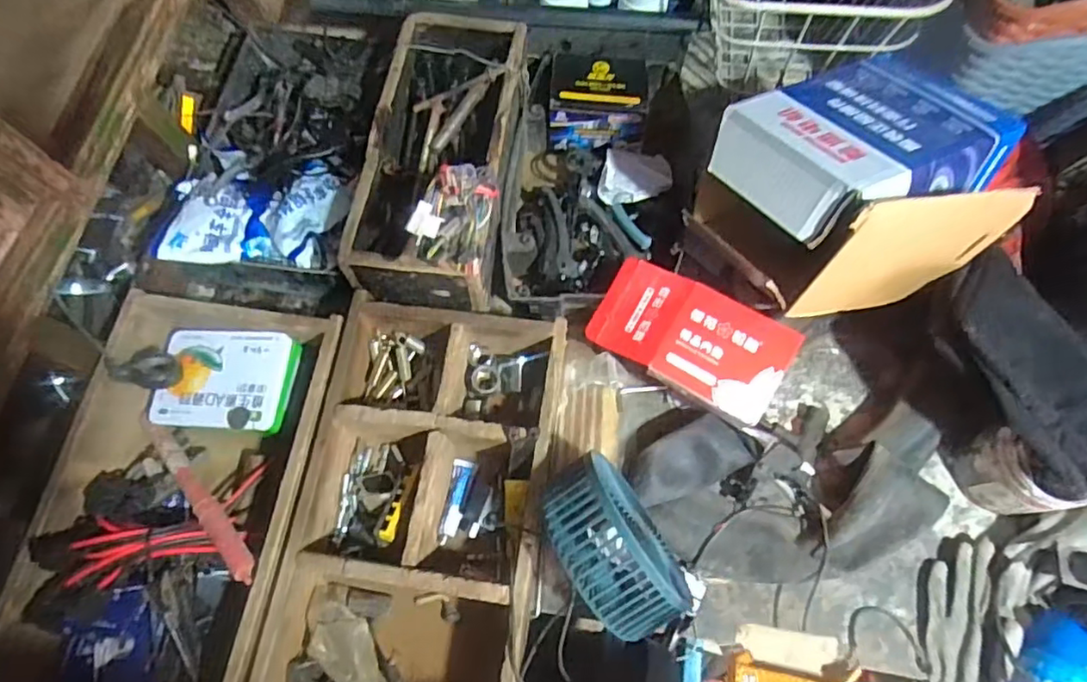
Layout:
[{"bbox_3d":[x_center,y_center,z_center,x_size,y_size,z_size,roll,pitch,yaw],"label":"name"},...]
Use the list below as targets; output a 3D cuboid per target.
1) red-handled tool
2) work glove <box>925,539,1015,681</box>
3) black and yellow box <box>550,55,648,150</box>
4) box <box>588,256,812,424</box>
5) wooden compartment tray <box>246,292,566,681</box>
[{"bbox_3d":[-0.356,0.156,0.624,0.020,0.023,0.231,-44,59,-14],"label":"red-handled tool"},{"bbox_3d":[0.428,0.311,0.628,0.070,0.042,0.212,12,71,4],"label":"work glove"},{"bbox_3d":[0.074,-0.321,0.829,0.134,0.064,0.120,7,70,2],"label":"black and yellow box"},{"bbox_3d":[0.153,-0.004,0.647,0.201,0.049,0.110,30,73,10],"label":"box"},{"bbox_3d":[-0.128,0.220,0.611,0.237,0.104,0.508,8,71,3],"label":"wooden compartment tray"}]

